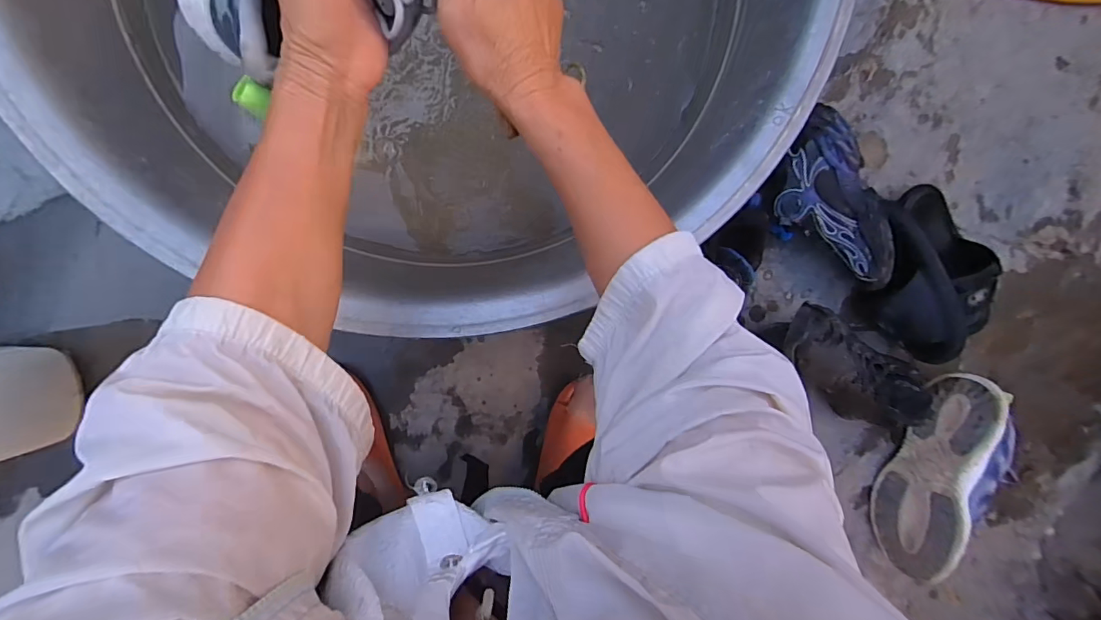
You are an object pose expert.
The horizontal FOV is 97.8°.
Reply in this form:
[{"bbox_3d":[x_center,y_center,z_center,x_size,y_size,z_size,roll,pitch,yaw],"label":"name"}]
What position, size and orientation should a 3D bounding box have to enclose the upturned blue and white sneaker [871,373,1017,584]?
[{"bbox_3d":[0.607,0.256,0.749,0.103,0.132,0.312,17,95,-51],"label":"upturned blue and white sneaker"}]

